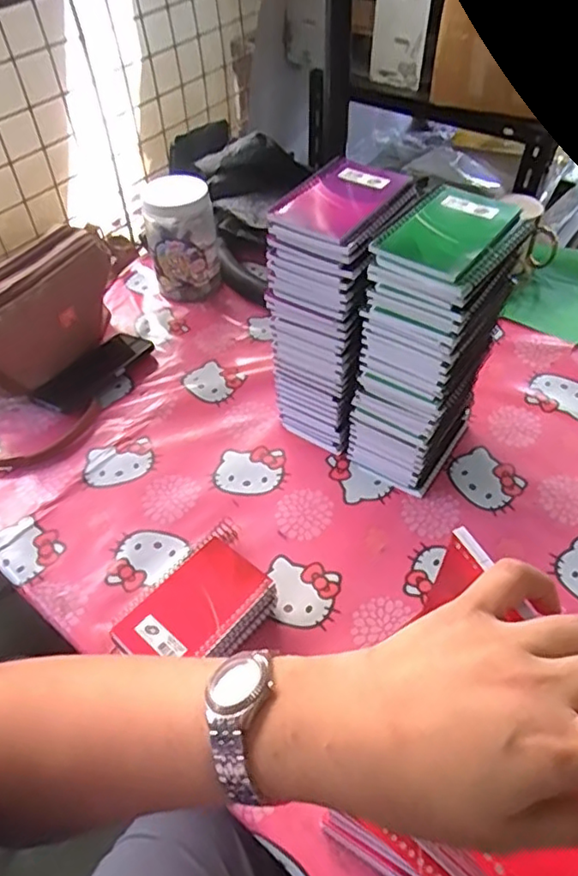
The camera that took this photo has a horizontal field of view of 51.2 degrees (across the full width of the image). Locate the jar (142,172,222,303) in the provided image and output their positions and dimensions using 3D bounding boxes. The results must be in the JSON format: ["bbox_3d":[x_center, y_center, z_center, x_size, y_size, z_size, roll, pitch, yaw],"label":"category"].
[{"bbox_3d":[-0.160,-0.298,0.927,0.104,0.160,0.084,-11,49,-6],"label":"jar"}]

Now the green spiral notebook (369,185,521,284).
[{"bbox_3d":[0.142,-0.186,0.537,0.085,0.015,0.127,28,56,26],"label":"green spiral notebook"}]

